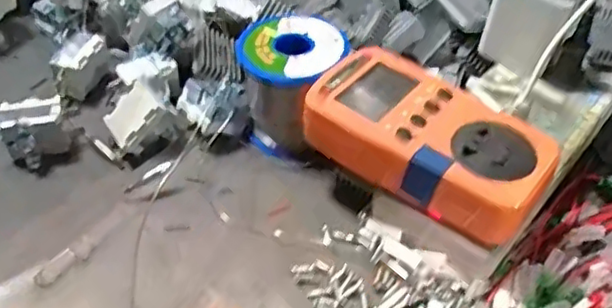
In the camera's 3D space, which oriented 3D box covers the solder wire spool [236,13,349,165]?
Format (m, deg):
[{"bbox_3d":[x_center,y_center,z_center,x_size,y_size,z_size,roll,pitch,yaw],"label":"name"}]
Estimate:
[{"bbox_3d":[-0.010,-0.044,0.405,0.065,0.060,0.066,26,54,22],"label":"solder wire spool"}]

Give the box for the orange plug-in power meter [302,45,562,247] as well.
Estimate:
[{"bbox_3d":[0.067,-0.009,0.345,0.126,0.033,0.067,32,54,25],"label":"orange plug-in power meter"}]

